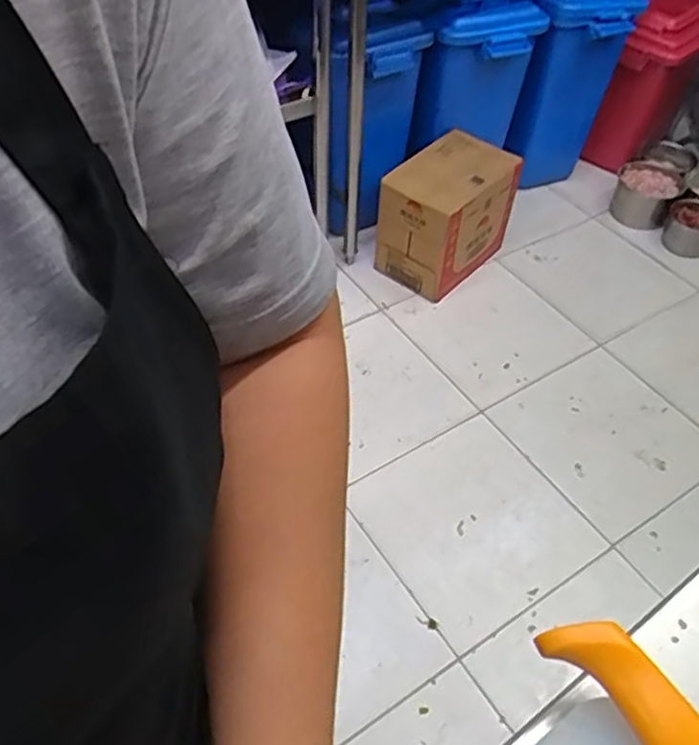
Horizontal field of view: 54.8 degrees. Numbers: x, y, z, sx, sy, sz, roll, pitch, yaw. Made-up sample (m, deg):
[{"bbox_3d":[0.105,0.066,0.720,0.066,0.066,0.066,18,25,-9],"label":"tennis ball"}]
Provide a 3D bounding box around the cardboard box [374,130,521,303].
[{"bbox_3d":[0.235,-0.391,1.734,0.214,0.298,0.337,36,56,26],"label":"cardboard box"}]

